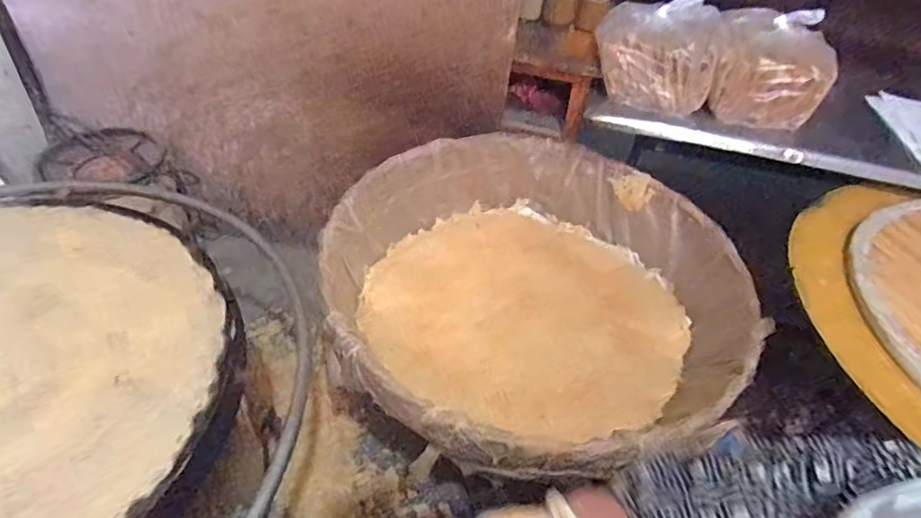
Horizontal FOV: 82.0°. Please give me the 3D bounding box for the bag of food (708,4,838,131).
[{"bbox_3d":[0.646,-0.408,1.118,0.217,0.169,0.292,19,46,13],"label":"bag of food"}]

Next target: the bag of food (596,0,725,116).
[{"bbox_3d":[0.407,-0.441,1.118,0.240,0.162,0.204,13,45,7],"label":"bag of food"}]

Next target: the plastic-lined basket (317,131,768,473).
[{"bbox_3d":[0.139,0.056,1.030,0.784,0.248,0.752,-26,52,-28],"label":"plastic-lined basket"}]

